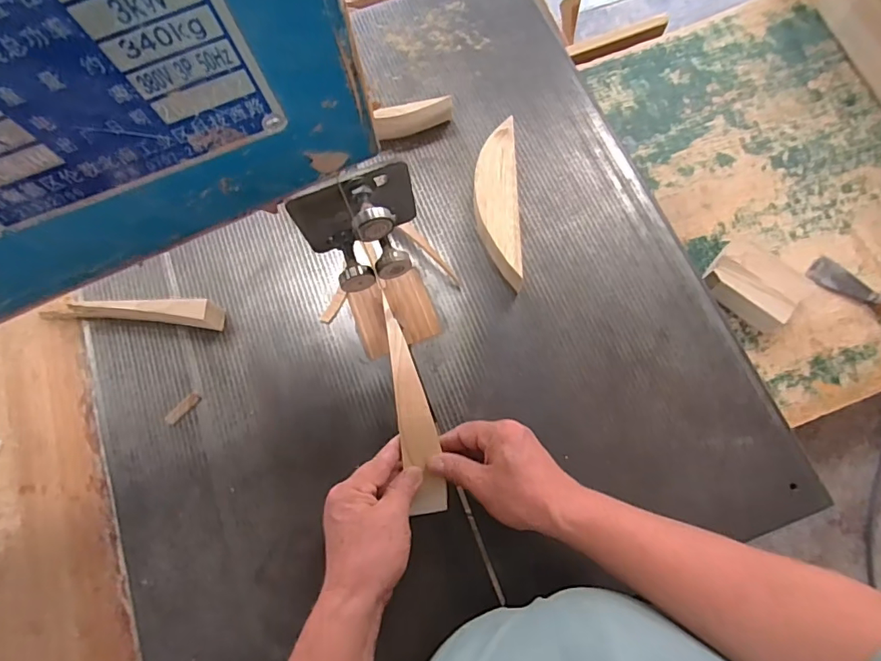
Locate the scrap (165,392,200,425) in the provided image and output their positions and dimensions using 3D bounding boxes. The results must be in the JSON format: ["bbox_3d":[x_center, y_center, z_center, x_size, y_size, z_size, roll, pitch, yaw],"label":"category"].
[{"bbox_3d":[-0.273,0.083,0.529,0.042,0.005,0.013,-44,76,-11],"label":"scrap"}]

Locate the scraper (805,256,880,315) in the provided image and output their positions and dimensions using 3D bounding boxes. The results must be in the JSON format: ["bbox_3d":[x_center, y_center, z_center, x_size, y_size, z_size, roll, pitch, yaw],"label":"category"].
[{"bbox_3d":[0.560,-0.044,0.645,0.156,0.027,0.046,35,78,11],"label":"scraper"}]

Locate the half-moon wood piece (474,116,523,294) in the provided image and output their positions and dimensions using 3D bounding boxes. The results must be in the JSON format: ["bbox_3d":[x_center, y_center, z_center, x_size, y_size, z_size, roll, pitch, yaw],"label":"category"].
[{"bbox_3d":[0.063,-0.142,0.566,0.046,0.043,0.193,-2,72,2],"label":"half-moon wood piece"}]

